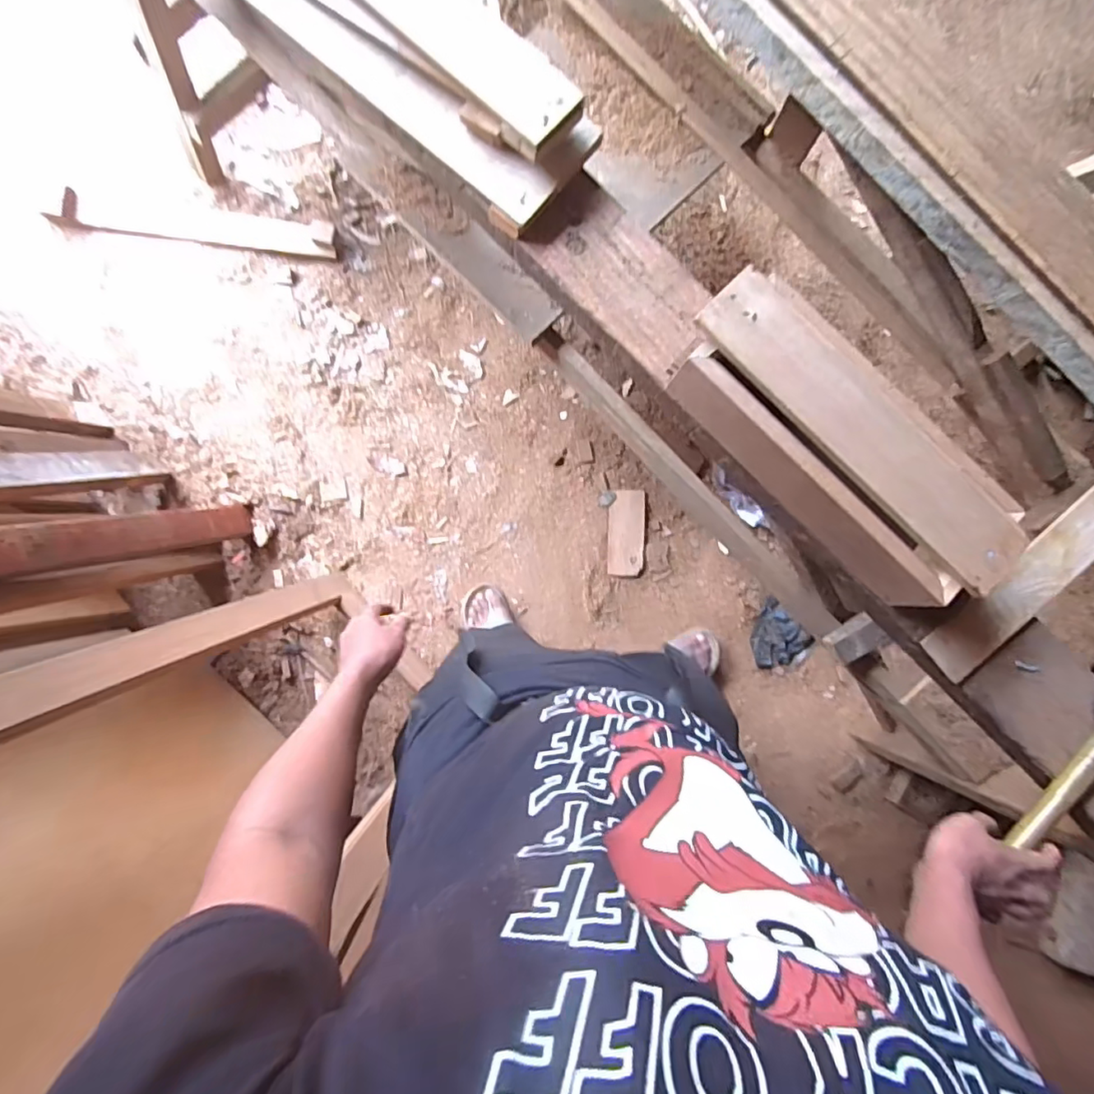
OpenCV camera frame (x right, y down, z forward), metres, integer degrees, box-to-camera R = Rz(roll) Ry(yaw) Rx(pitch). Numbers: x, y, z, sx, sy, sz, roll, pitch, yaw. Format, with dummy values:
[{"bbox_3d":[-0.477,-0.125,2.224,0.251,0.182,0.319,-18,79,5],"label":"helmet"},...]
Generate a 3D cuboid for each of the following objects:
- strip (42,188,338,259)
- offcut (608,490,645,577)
[{"bbox_3d":[-0.852,-0.794,1.406,0.659,0.033,0.086,5,88,-4],"label":"strip"},{"bbox_3d":[0.205,-0.035,1.470,0.092,0.023,0.216,0,88,-4],"label":"offcut"}]

